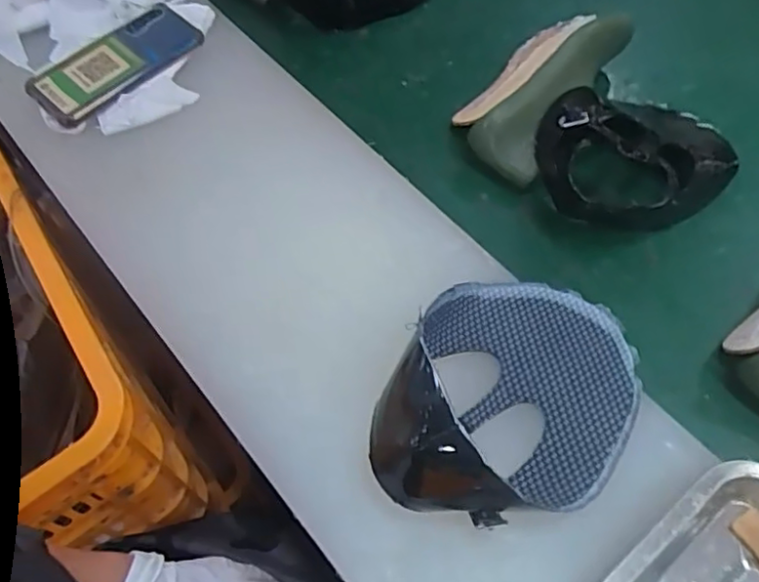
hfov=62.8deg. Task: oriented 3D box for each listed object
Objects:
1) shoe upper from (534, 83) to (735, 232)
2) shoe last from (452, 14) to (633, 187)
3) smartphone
[{"bbox_3d":[0.253,-0.145,0.584,0.194,0.087,0.154,-33,67,-17],"label":"shoe upper"},{"bbox_3d":[0.161,-0.213,0.628,0.098,0.084,0.212,32,66,16],"label":"shoe last"},{"bbox_3d":[-0.258,-0.225,0.608,0.163,0.010,0.080,-39,69,-19],"label":"smartphone"}]

